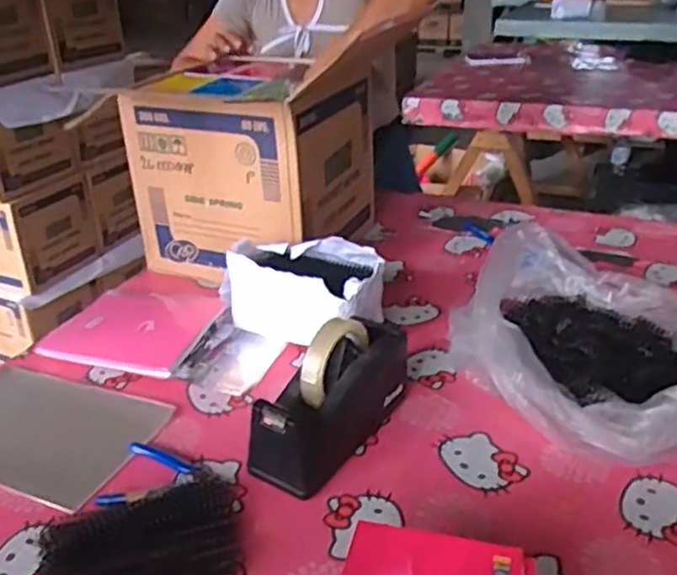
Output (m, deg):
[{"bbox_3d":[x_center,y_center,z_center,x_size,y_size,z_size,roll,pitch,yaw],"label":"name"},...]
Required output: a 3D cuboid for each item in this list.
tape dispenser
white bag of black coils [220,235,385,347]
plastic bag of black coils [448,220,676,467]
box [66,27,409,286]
[{"bbox_3d":[-0.005,0.110,0.694,0.065,0.119,0.199,18,33,35],"label":"tape dispenser"},{"bbox_3d":[-0.051,0.002,0.894,0.212,0.113,0.105,12,30,27],"label":"white bag of black coils"},{"bbox_3d":[0.292,0.058,0.779,0.258,0.106,0.360,-15,29,-22],"label":"plastic bag of black coils"},{"bbox_3d":[-0.135,-0.194,1.084,0.305,0.270,0.298,7,28,19],"label":"box"}]

